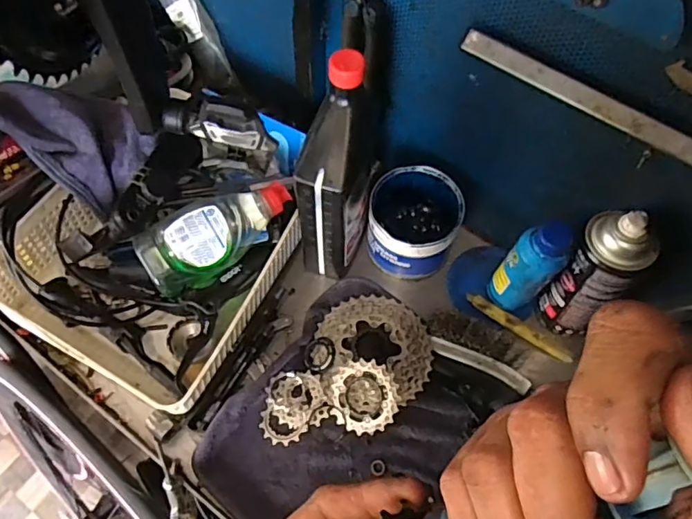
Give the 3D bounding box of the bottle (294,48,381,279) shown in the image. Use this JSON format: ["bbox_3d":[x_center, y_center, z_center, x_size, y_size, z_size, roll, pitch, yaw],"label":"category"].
[{"bbox_3d":[-0.003,-0.077,0.537,0.057,0.256,0.105,21,62,10],"label":"bottle"}]

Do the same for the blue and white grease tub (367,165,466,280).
[{"bbox_3d":[0.077,-0.044,0.618,0.101,0.092,0.115,20,62,9],"label":"blue and white grease tub"}]

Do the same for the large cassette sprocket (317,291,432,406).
[{"bbox_3d":[0.035,0.095,0.581,0.118,0.023,0.127,1,60,-1],"label":"large cassette sprocket"}]

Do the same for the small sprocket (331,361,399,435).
[{"bbox_3d":[0.022,0.142,0.550,0.064,0.012,0.070,-2,79,11],"label":"small sprocket"}]

